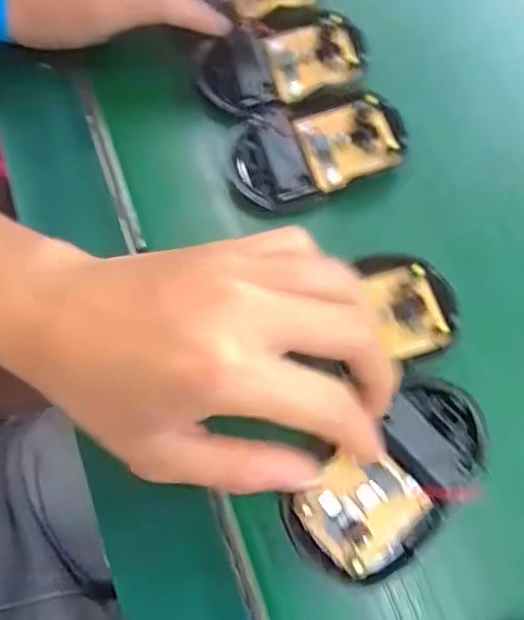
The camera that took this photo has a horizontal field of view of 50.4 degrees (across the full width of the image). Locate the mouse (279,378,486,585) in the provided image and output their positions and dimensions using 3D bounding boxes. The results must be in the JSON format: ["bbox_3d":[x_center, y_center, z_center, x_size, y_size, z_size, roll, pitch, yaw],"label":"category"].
[{"bbox_3d":[0.058,0.074,0.239,0.095,0.014,0.050,-41,75,-8],"label":"mouse"}]

